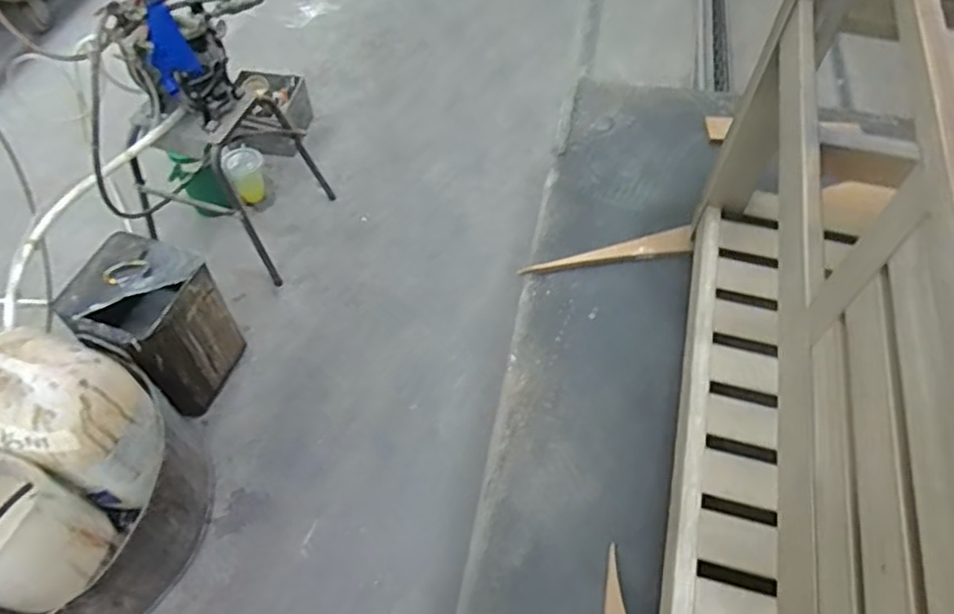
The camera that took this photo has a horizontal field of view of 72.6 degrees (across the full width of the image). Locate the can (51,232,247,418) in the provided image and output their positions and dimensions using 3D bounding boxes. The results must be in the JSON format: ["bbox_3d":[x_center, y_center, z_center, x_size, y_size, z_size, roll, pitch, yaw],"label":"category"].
[{"bbox_3d":[-0.733,0.060,1.539,0.260,0.397,0.257,20,58,14],"label":"can"}]

